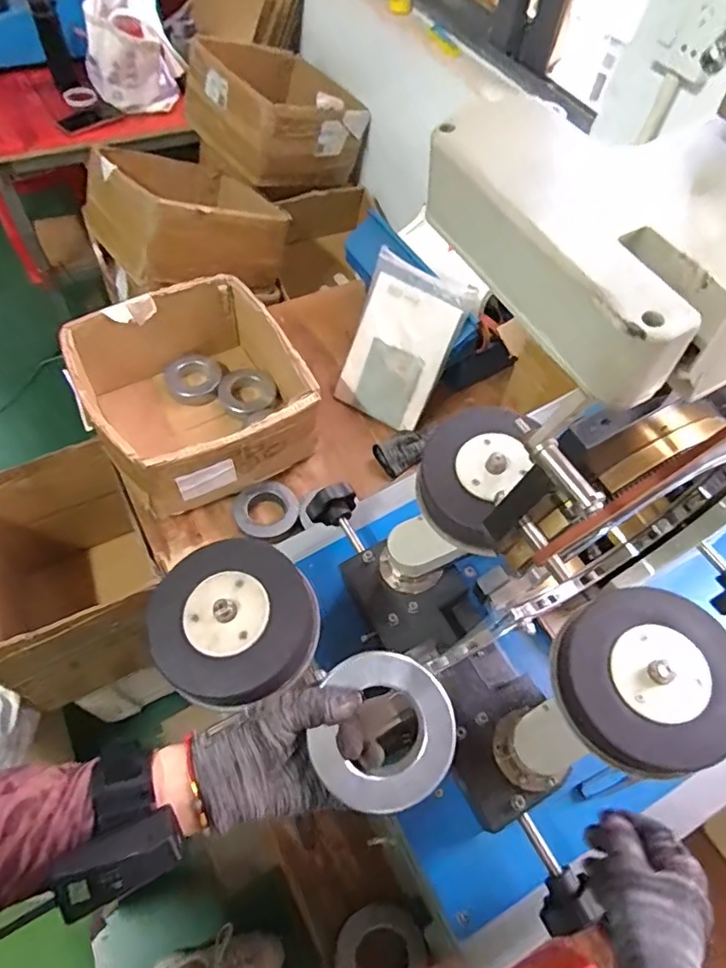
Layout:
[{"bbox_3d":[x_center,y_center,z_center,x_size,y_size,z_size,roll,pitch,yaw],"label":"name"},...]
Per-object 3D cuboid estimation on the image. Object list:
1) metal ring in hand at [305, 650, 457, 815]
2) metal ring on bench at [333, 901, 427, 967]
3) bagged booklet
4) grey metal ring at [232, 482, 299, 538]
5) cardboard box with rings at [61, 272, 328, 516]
[{"bbox_3d":[0.016,0.179,0.405,0.095,0.018,0.108,11,85,9],"label":"metal ring in hand"},{"bbox_3d":[0.020,0.555,0.656,0.107,0.014,0.108,-3,71,8],"label":"metal ring on bench"},{"bbox_3d":[0.065,-0.250,1.040,0.187,0.280,0.023,31,28,16],"label":"bagged booklet"},{"bbox_3d":[-0.164,0.043,0.953,0.105,0.033,0.089,-12,59,-12],"label":"grey metal ring"},{"bbox_3d":[-0.279,-0.155,0.979,0.357,0.190,0.341,-28,63,-21],"label":"cardboard box with rings"}]

